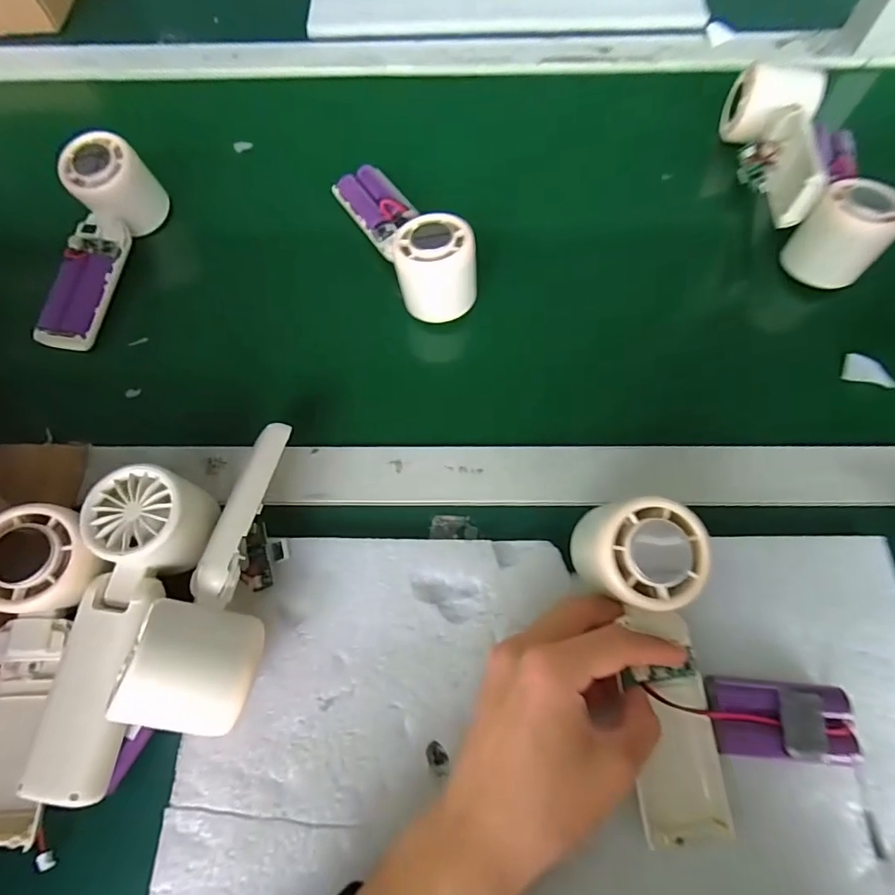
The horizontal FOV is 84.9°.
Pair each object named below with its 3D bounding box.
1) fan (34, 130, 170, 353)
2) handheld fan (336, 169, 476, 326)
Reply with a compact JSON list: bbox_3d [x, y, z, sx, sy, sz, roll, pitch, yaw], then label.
[{"bbox_3d":[-0.276,-0.157,0.373,0.047,0.055,0.157,9,69,5],"label":"fan"},{"bbox_3d":[-0.033,-0.171,0.374,0.055,0.049,0.162,-26,70,-9],"label":"handheld fan"}]

